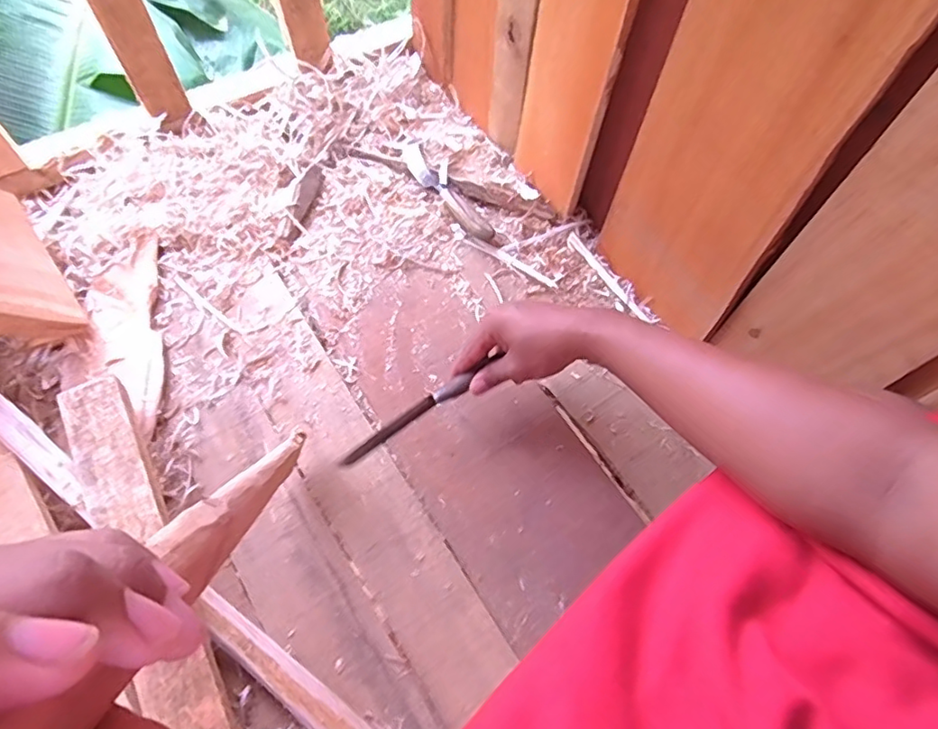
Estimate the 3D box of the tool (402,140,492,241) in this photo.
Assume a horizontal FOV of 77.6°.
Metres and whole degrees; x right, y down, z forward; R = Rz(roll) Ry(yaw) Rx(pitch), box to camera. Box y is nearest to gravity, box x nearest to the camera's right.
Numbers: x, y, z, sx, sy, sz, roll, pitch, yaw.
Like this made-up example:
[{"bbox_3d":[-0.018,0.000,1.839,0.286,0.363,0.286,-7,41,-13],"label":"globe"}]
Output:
[{"bbox_3d":[-0.032,-0.221,0.729,0.033,0.024,0.184,-31,68,-15],"label":"tool"}]

